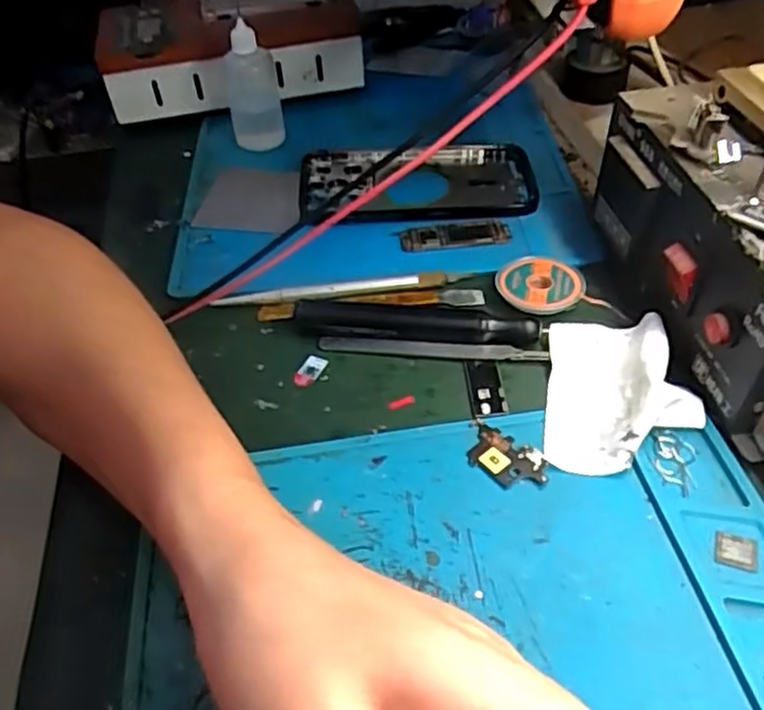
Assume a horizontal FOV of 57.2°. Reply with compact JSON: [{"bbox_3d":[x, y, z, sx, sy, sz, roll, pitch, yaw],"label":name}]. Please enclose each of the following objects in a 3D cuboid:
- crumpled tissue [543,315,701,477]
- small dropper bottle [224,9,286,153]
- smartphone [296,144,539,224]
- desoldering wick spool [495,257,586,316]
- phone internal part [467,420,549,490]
[{"bbox_3d":[0.106,0.013,0.316,0.060,0.020,0.084,5,46,11],"label":"crumpled tissue"},{"bbox_3d":[-0.089,-0.183,0.474,0.035,0.080,0.030,-11,45,-5],"label":"small dropper bottle"},{"bbox_3d":[0.022,-0.113,0.451,0.149,0.015,0.082,-3,45,3],"label":"smartphone"},{"bbox_3d":[0.084,-0.037,0.371,0.044,0.009,0.041,-3,45,3],"label":"desoldering wick spool"},{"bbox_3d":[0.053,0.045,0.301,0.038,0.004,0.023,30,55,30],"label":"phone internal part"}]

